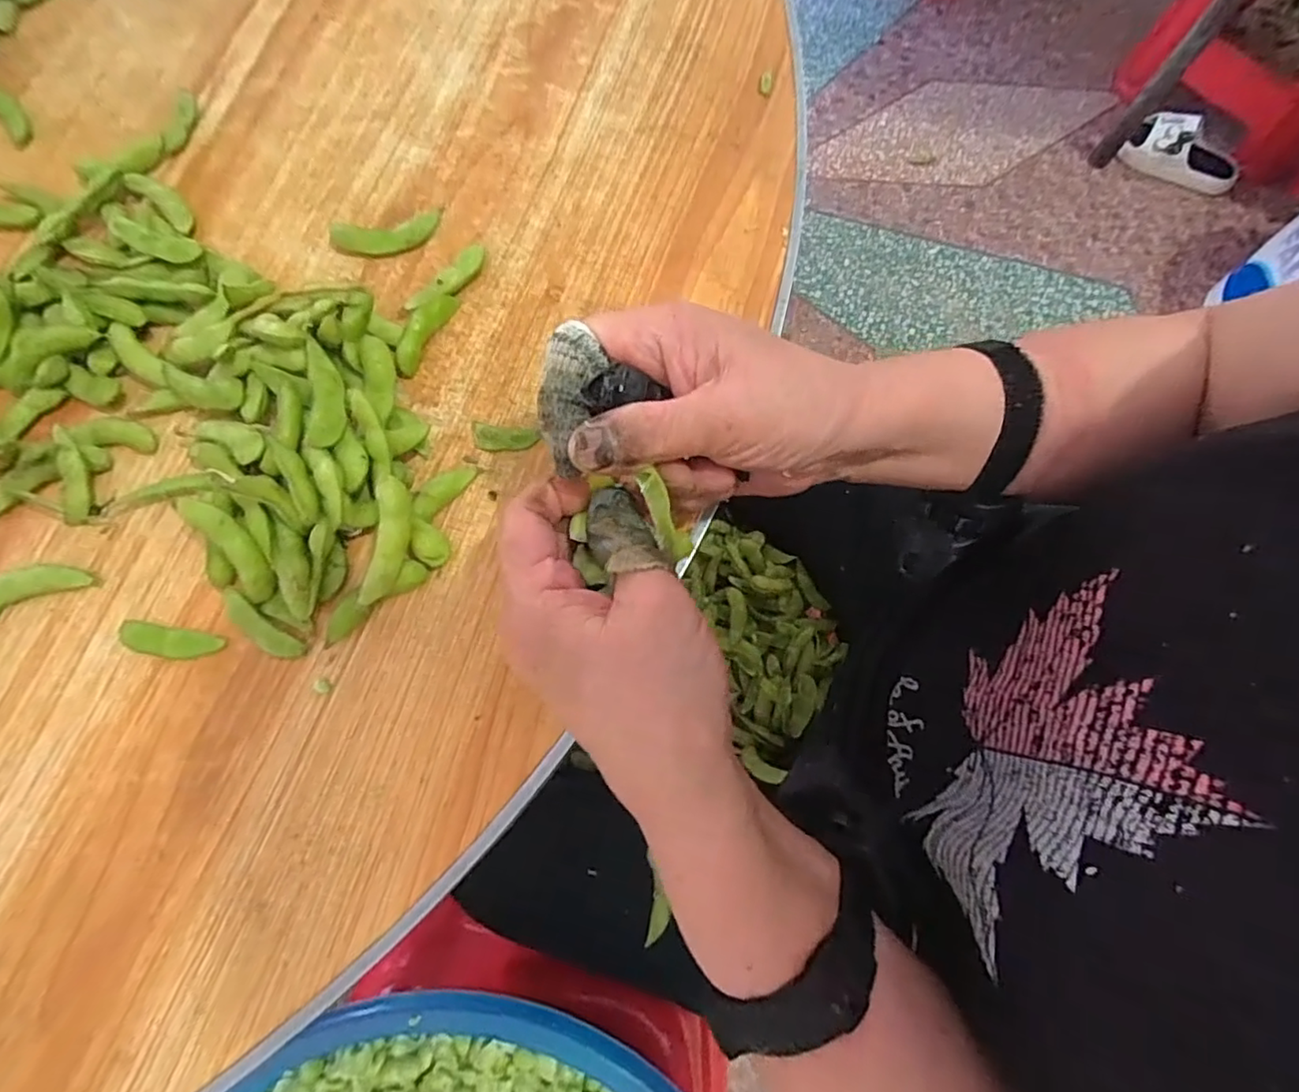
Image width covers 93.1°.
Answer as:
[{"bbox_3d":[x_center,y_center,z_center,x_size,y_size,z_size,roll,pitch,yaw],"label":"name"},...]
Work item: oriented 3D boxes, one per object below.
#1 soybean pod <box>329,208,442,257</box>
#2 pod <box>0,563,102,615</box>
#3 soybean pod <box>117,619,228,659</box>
[{"bbox_3d":[-0.137,-0.163,0.319,0.057,0.009,0.023,-12,77,-4],"label":"soybean pod"},{"bbox_3d":[-0.274,0.018,0.271,0.052,0.009,0.015,-20,77,-5],"label":"pod"},{"bbox_3d":[-0.209,0.042,0.268,0.045,0.004,0.013,10,76,2],"label":"soybean pod"}]

